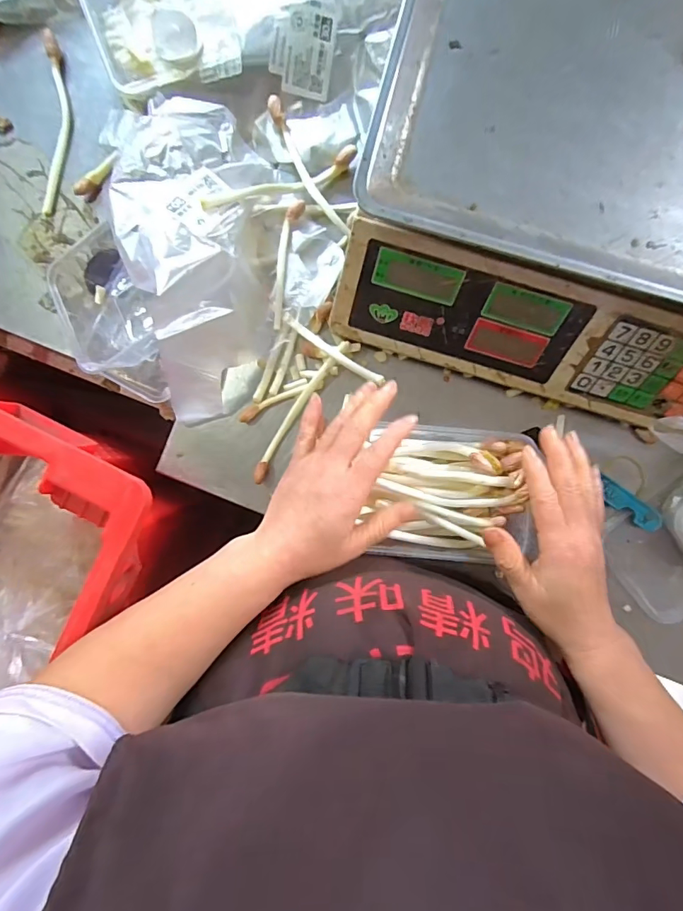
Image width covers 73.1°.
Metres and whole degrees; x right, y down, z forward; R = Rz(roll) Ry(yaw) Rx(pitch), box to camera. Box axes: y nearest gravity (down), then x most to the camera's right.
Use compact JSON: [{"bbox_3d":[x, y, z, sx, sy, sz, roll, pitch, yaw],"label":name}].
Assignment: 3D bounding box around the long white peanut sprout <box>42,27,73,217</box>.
[{"bbox_3d":[-0.266,-0.308,0.430,0.022,0.013,0.159,4,91,0],"label":"long white peanut sprout"}]

